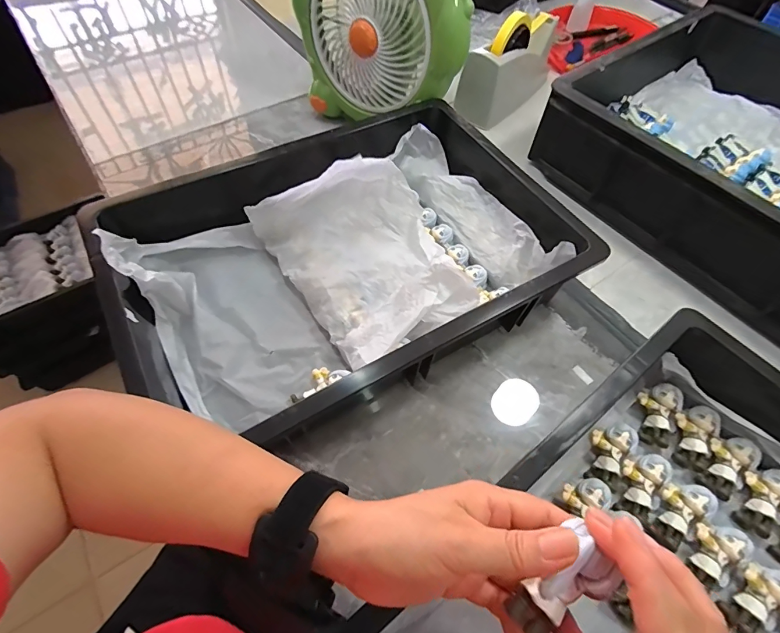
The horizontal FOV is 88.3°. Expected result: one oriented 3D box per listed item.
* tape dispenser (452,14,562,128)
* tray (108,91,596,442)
[{"bbox_3d":[0.197,-0.415,0.653,0.072,0.120,0.199,37,64,19],"label":"tape dispenser"},{"bbox_3d":[-0.044,-0.081,0.460,0.466,0.096,0.349,-26,63,-17],"label":"tray"}]

